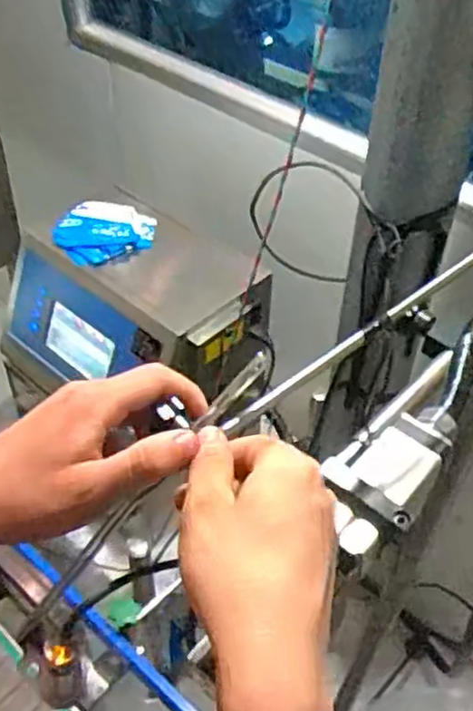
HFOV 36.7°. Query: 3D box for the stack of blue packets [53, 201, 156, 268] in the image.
[{"bbox_3d":[-0.212,-0.207,1.169,0.156,0.036,0.139,5,45,3],"label":"stack of blue packets"}]

